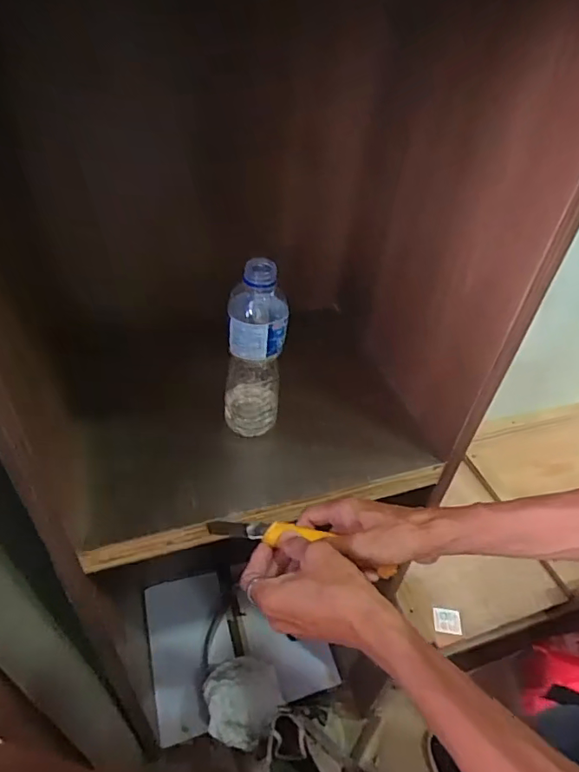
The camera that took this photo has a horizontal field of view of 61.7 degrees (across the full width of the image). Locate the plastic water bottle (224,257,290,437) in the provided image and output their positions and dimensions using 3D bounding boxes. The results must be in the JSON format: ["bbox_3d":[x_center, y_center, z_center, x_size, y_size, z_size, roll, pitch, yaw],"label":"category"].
[{"bbox_3d":[-0.036,-0.032,0.500,0.061,0.189,0.053,-2,43,-9],"label":"plastic water bottle"}]

